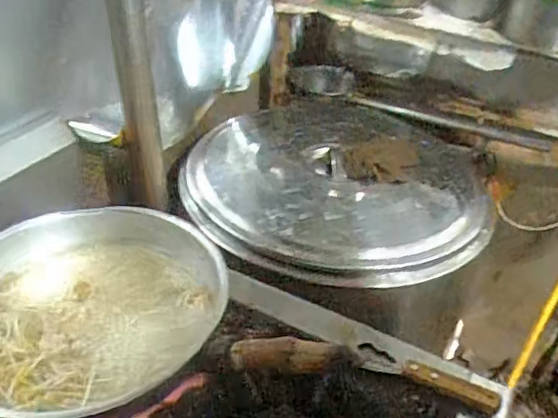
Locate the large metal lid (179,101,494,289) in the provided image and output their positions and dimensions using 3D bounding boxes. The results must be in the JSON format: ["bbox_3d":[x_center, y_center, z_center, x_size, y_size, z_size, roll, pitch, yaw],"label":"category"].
[{"bbox_3d":[0.121,-0.058,1.021,0.567,0.060,0.498,-7,37,-15],"label":"large metal lid"}]

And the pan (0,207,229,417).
[{"bbox_3d":[-0.216,0.119,0.672,0.322,0.081,0.316,-25,44,-34],"label":"pan"}]

